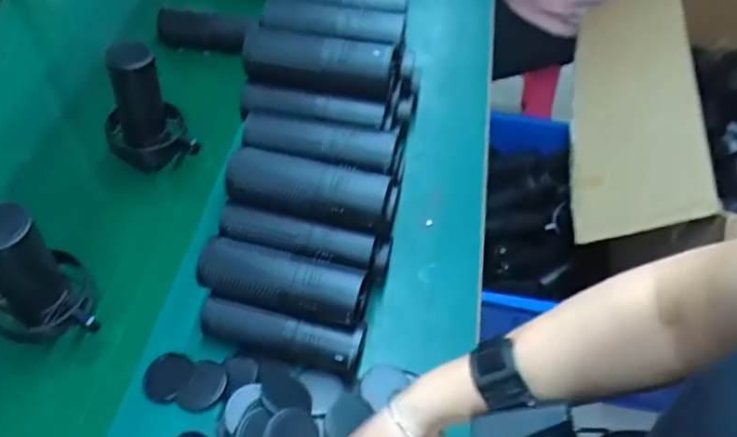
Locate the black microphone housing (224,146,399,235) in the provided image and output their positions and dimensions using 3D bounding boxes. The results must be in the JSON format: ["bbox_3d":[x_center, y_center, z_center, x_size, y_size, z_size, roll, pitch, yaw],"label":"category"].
[{"bbox_3d":[-0.058,-0.032,0.608,0.173,0.052,0.066,7,51,2],"label":"black microphone housing"}]

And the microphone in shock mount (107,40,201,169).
[{"bbox_3d":[-0.278,-0.126,0.738,0.095,0.164,0.078,-21,55,-19],"label":"microphone in shock mount"}]

